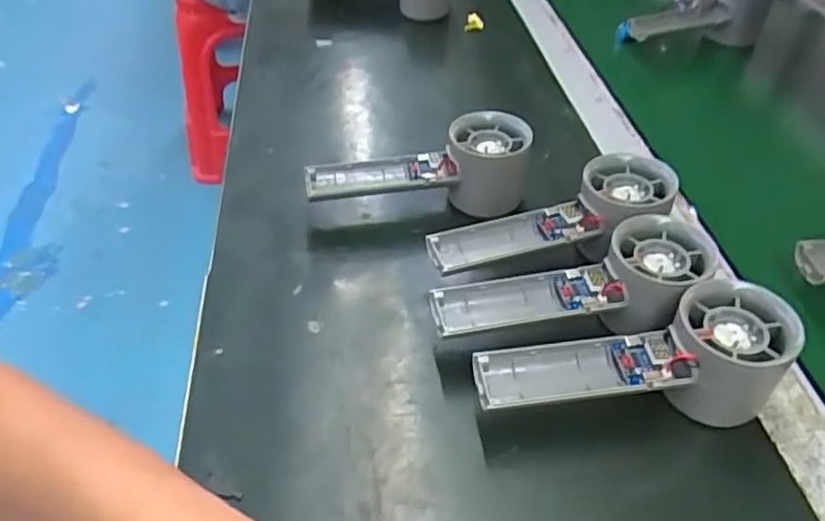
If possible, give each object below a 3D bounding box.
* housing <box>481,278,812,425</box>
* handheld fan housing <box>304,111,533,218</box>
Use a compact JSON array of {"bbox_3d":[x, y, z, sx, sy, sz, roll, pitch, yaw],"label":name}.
[{"bbox_3d":[0.111,0.053,0.339,0.157,0.061,0.053,-1,42,-1],"label":"housing"},{"bbox_3d":[0.002,-0.066,0.474,0.156,0.065,0.049,-2,42,-2],"label":"handheld fan housing"}]

